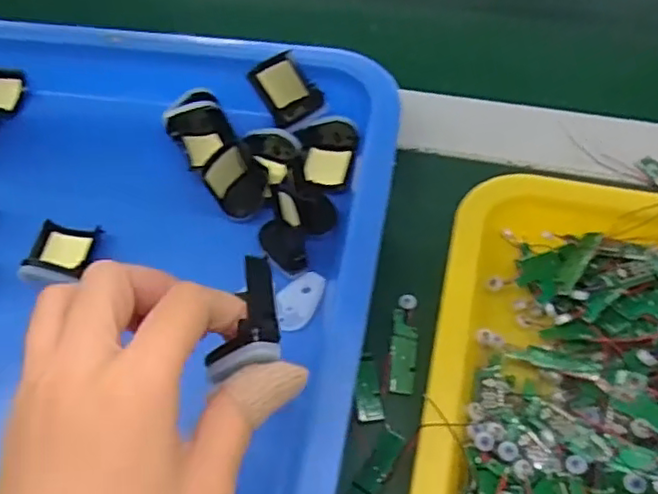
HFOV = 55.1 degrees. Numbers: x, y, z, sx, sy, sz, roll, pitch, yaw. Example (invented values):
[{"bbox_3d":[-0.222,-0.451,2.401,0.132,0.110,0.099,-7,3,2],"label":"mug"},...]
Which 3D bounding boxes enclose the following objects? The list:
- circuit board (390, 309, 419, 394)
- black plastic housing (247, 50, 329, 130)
[{"bbox_3d":[0.038,0.052,0.320,0.013,0.004,0.043,4,59,7],"label":"circuit board"},{"bbox_3d":[-0.026,-0.094,0.383,0.033,0.042,0.012,-25,26,26],"label":"black plastic housing"}]

